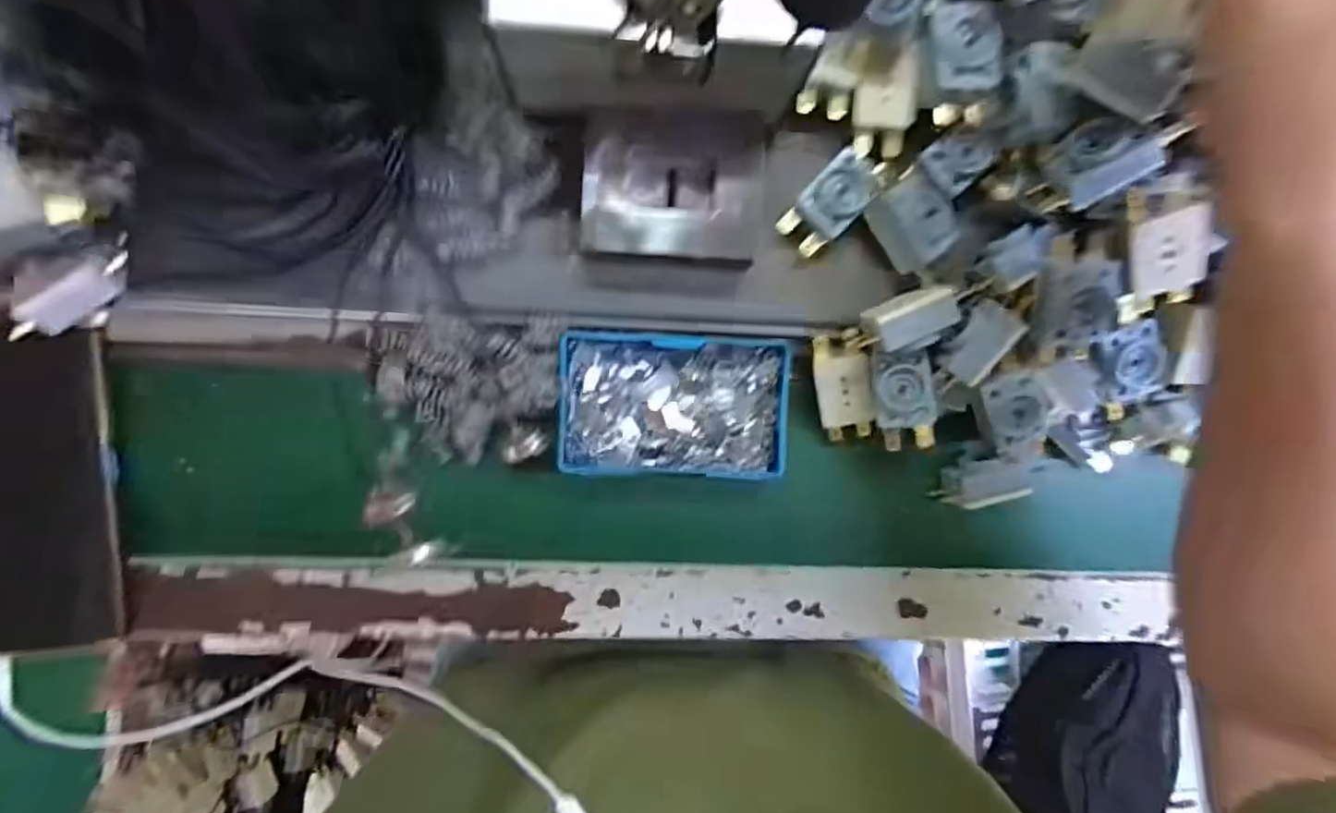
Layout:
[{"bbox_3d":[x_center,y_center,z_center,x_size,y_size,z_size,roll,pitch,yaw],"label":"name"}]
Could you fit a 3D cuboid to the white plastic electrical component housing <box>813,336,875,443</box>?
[{"bbox_3d":[0.093,-0.010,0.349,0.029,0.018,0.054,-13,92,-4],"label":"white plastic electrical component housing"}]

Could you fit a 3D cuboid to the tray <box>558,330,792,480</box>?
[{"bbox_3d":[0.003,0.000,0.342,0.114,0.021,0.072,2,91,-4],"label":"tray"}]

